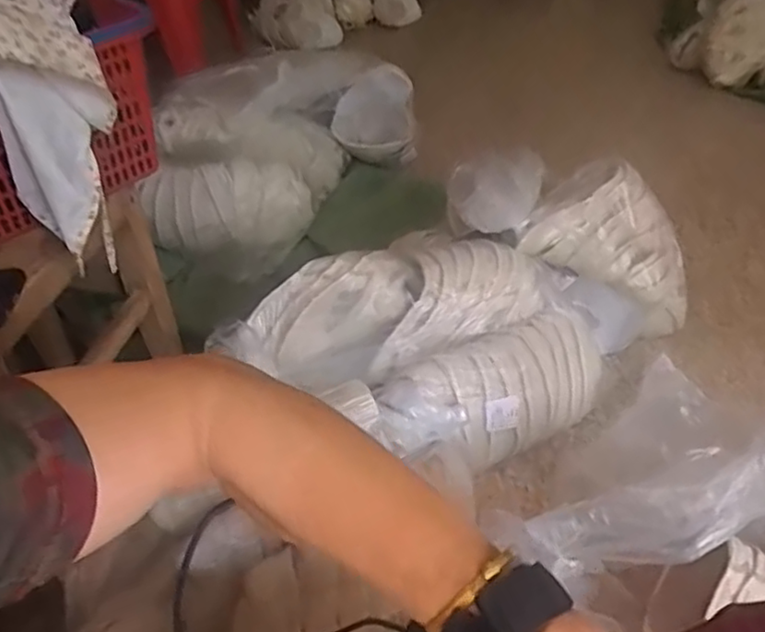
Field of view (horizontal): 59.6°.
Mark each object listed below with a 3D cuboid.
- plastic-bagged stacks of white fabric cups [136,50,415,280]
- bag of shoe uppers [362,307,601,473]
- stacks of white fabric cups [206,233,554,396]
[{"bbox_3d":[-0.266,-0.376,1.446,0.407,0.263,0.574,26,48,29],"label":"plastic-bagged stacks of white fabric cups"},{"bbox_3d":[0.160,0.106,0.923,0.357,0.129,0.116,-21,44,-20],"label":"bag of shoe uppers"},{"bbox_3d":[0.034,-0.016,0.909,0.431,0.140,0.114,-18,43,-18],"label":"stacks of white fabric cups"}]

